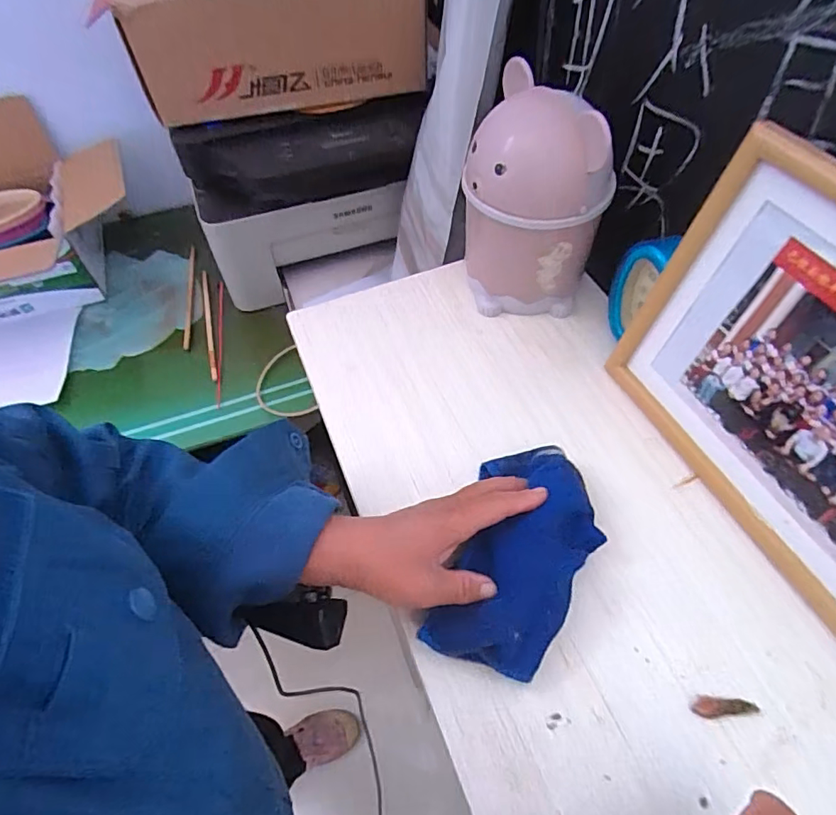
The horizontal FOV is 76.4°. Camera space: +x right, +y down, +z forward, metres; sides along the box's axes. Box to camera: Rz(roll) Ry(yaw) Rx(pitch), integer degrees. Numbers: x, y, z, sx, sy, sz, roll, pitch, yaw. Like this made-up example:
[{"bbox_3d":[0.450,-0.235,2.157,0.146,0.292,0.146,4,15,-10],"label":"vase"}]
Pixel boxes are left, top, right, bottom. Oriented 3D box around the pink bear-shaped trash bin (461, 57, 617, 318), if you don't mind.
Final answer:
[{"bbox_3d":[0.106,-0.200,0.515,0.121,0.183,0.132,-1,55,2],"label":"pink bear-shaped trash bin"}]

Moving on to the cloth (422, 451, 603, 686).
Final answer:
[{"bbox_3d":[0.074,0.100,0.387,0.092,0.047,0.172,21,60,16],"label":"cloth"}]

